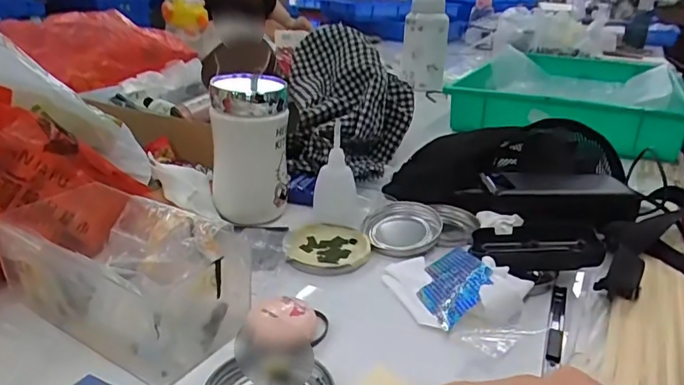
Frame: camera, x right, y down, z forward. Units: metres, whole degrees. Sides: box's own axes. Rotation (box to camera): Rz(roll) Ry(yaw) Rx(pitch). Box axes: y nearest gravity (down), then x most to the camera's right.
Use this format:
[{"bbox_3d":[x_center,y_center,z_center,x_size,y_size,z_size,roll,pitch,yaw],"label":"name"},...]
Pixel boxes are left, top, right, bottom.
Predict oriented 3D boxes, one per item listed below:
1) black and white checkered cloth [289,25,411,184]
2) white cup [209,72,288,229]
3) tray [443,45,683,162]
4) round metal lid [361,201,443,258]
[{"bbox_3d":[0.011,-0.116,0.672,0.158,0.156,0.176,2,23,-1],"label":"black and white checkered cloth"},{"bbox_3d":[-0.094,-0.046,0.522,0.074,0.139,0.065,-2,25,-11],"label":"white cup"},{"bbox_3d":[0.444,-0.189,0.995,0.352,0.091,0.561,14,27,23],"label":"tray"},{"bbox_3d":[0.060,0.033,0.510,0.078,0.018,0.085,7,25,8],"label":"round metal lid"}]

